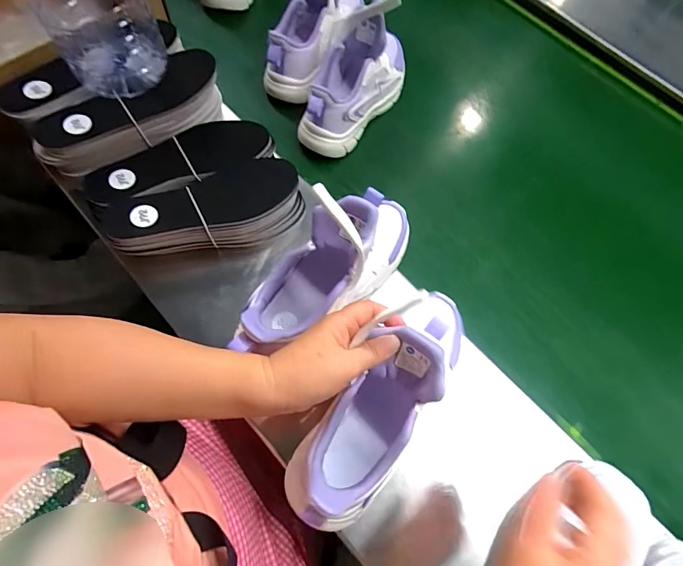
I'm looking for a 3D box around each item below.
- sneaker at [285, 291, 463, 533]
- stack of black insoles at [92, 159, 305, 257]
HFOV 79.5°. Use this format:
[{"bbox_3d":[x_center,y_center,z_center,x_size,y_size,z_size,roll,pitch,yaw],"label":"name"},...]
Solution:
[{"bbox_3d":[0.041,0.089,0.363,0.078,0.119,0.228,36,70,11],"label":"sneaker"},{"bbox_3d":[-0.155,-0.078,0.468,0.218,0.058,0.079,-16,69,-9],"label":"stack of black insoles"}]

